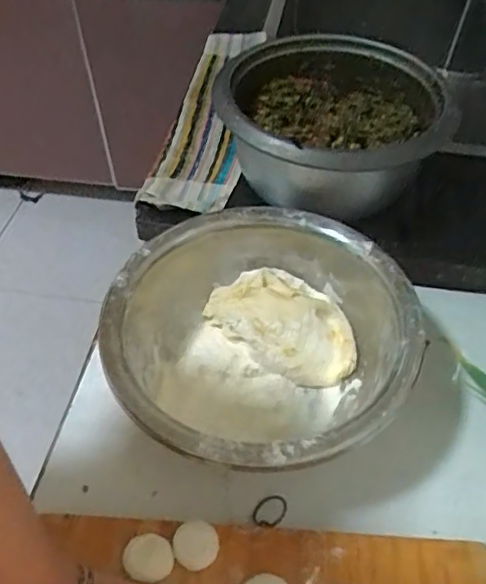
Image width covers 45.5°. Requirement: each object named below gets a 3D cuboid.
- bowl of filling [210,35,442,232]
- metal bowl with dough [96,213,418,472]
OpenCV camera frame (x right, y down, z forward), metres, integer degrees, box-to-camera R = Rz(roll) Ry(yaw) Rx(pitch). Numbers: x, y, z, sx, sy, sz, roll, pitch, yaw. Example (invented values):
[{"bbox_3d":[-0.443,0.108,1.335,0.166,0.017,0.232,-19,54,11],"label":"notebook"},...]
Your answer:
[{"bbox_3d":[0.092,-0.185,0.641,0.219,0.106,0.233,0,51,0],"label":"bowl of filling"},{"bbox_3d":[0.014,0.049,0.537,0.260,0.107,0.258,0,51,0],"label":"metal bowl with dough"}]

